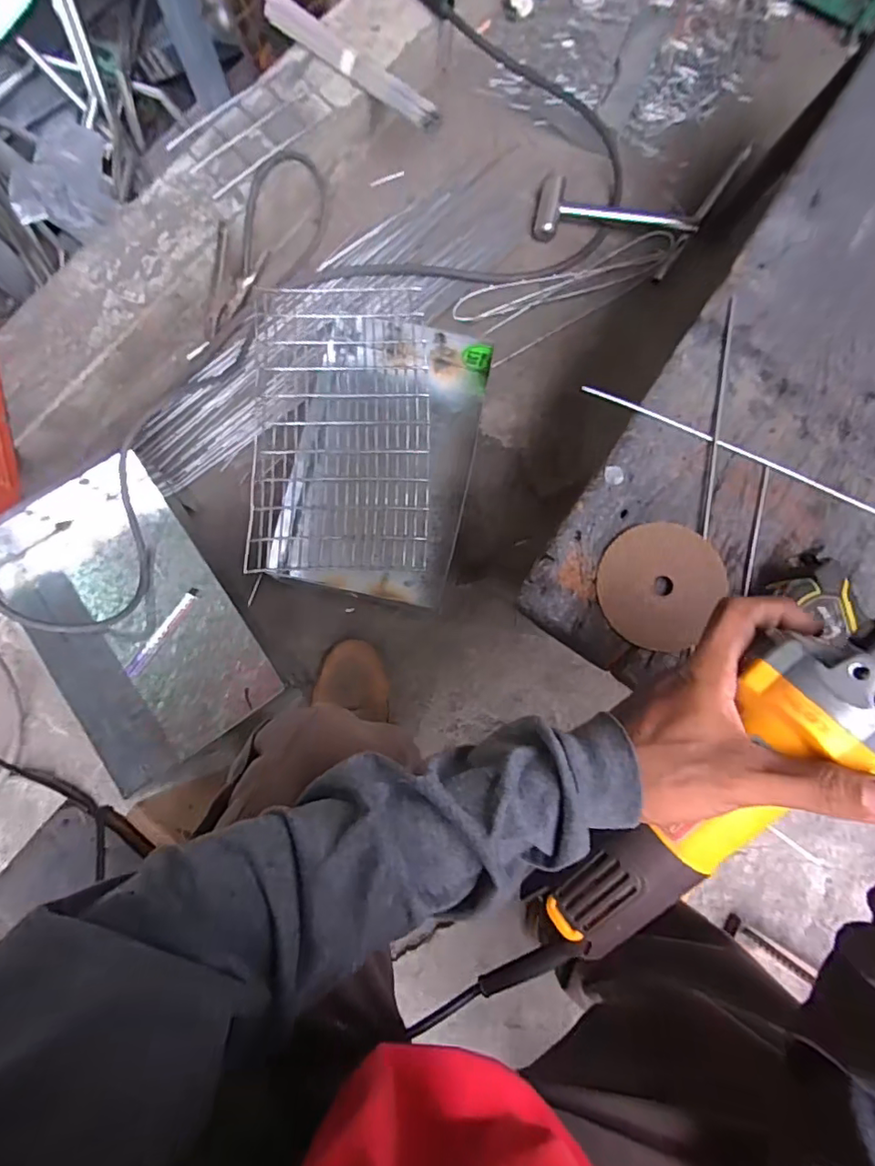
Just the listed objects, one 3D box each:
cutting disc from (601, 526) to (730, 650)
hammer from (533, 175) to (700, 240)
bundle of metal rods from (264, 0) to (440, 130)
[{"bbox_3d":[0.175,0.000,0.421,0.092,0.004,0.098,0,83,3],"label":"cutting disc"},{"bbox_3d":[0.300,-0.625,0.897,0.265,0.031,0.089,4,81,0],"label":"hammer"},{"bbox_3d":[-0.139,-0.822,0.839,0.333,0.034,0.041,39,81,6],"label":"bundle of metal rods"}]

